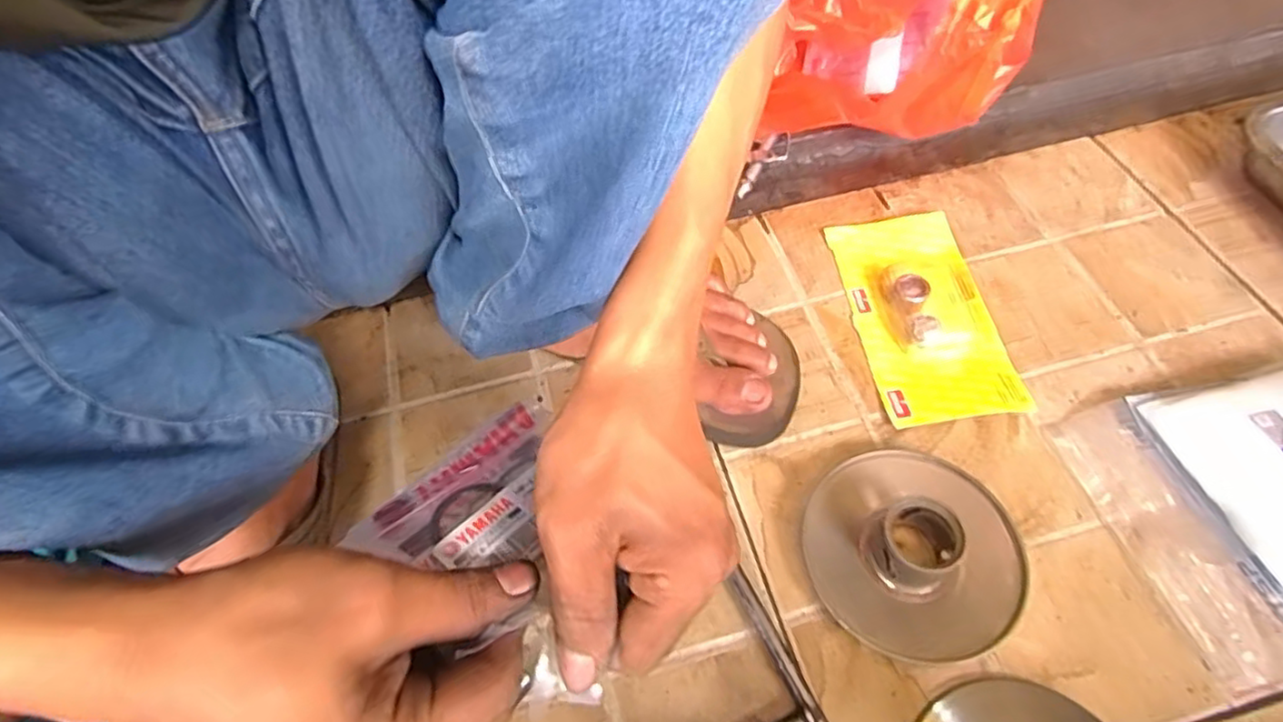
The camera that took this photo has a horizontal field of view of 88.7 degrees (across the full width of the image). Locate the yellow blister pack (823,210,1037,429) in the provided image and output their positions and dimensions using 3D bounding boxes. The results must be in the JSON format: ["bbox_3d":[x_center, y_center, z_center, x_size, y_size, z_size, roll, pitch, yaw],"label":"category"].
[{"bbox_3d":[0.196,-0.038,0.463,0.088,0.015,0.175,-5,57,0],"label":"yellow blister pack"}]

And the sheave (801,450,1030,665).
[{"bbox_3d":[0.152,0.100,0.363,0.111,0.036,0.115,-1,57,2],"label":"sheave"}]

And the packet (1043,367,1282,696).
[{"bbox_3d":[0.358,0.073,0.368,0.178,0.038,0.162,-14,58,-6],"label":"packet"}]

